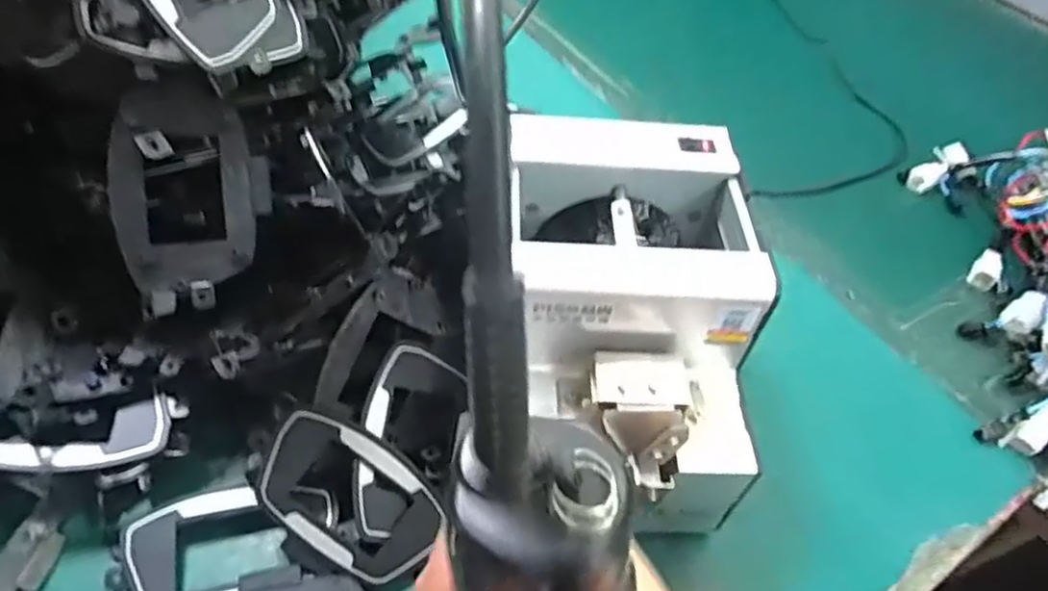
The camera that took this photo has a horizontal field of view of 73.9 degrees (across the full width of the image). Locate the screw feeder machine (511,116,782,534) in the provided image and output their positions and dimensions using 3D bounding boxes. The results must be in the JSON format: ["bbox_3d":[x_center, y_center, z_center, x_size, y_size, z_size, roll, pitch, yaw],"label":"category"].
[{"bbox_3d":[0.049,0.020,0.383,0.122,0.146,0.181,1,51,-5],"label":"screw feeder machine"}]

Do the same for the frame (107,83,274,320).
[{"bbox_3d":[-0.161,-0.048,0.339,0.071,0.011,0.108,-8,88,-19],"label":"frame"}]

